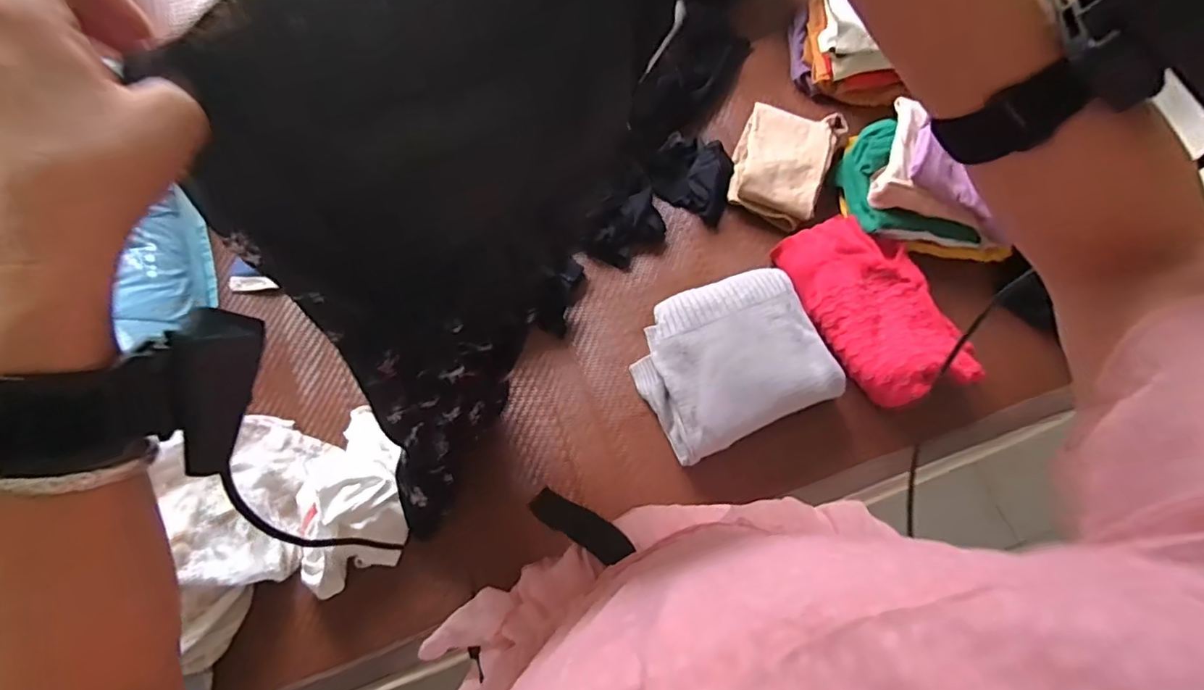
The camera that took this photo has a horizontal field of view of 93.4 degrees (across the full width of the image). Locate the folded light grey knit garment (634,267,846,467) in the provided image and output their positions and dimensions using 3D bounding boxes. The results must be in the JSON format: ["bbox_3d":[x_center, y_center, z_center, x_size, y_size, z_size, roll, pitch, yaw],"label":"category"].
[{"bbox_3d":[0.191,0.020,0.854,0.268,0.095,0.232,-23,75,-8],"label":"folded light grey knit garment"}]

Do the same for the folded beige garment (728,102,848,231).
[{"bbox_3d":[0.310,-0.318,0.975,0.152,0.057,0.225,23,74,6],"label":"folded beige garment"}]

